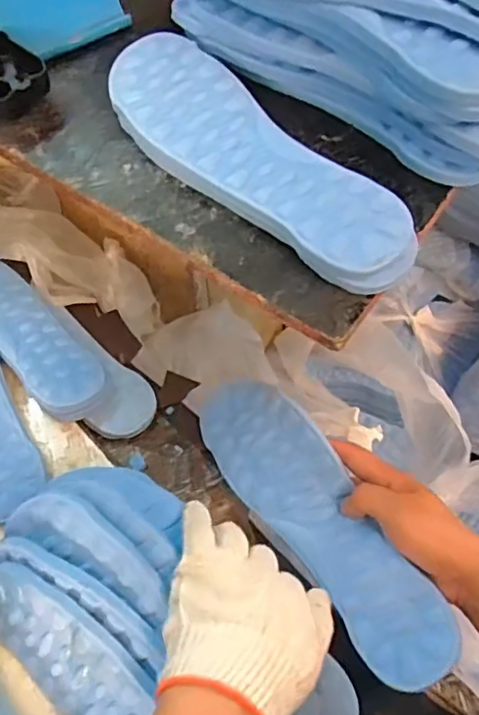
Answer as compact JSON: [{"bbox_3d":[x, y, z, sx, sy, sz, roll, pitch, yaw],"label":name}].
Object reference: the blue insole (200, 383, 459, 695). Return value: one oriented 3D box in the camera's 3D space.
[{"bbox_3d":[0.058,0.111,0.415,0.077,0.012,0.243,-44,61,3],"label":"blue insole"}]

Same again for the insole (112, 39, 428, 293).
[{"bbox_3d":[0.004,-0.132,0.371,0.079,0.025,0.252,-39,67,-20],"label":"insole"}]

